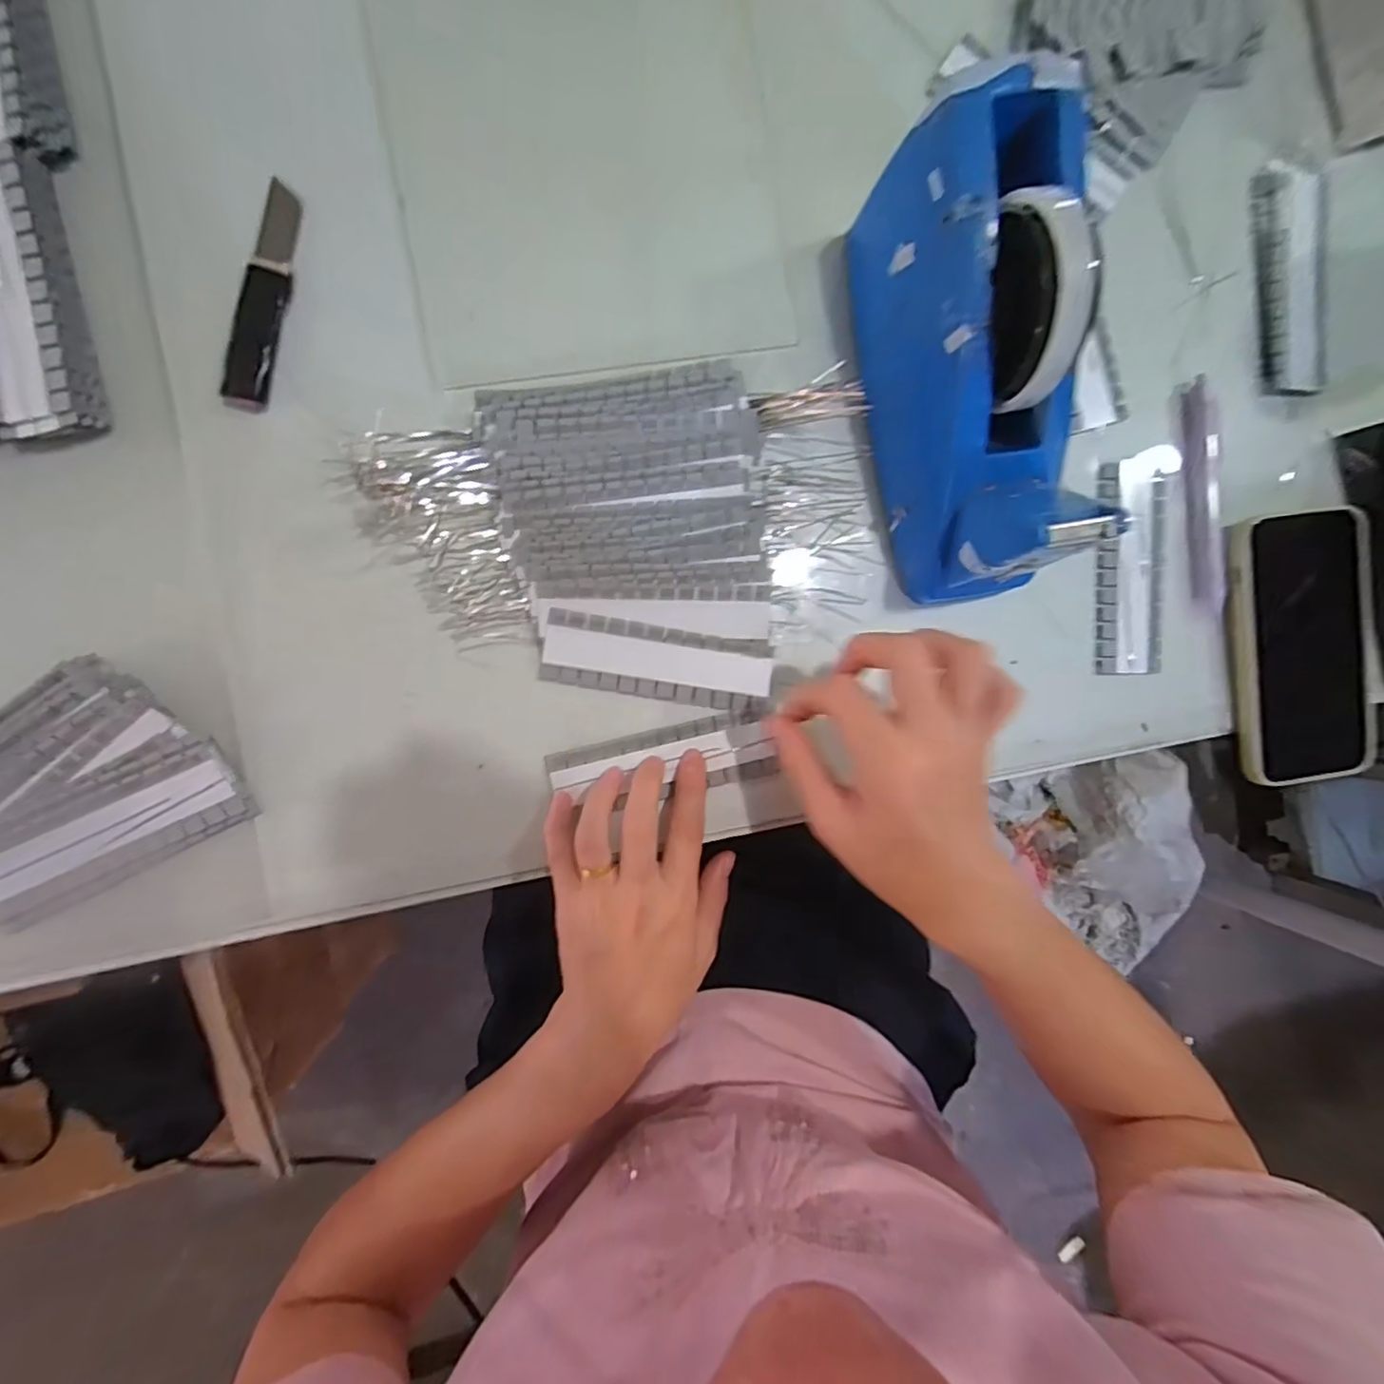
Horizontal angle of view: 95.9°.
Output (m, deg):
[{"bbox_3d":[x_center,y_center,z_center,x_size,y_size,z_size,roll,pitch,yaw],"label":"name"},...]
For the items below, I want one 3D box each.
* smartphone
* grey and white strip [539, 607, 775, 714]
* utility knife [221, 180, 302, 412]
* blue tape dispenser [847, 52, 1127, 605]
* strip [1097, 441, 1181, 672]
[{"bbox_3d":[0.367,-0.025,0.370,0.086,0.016,0.159,-9,93,-5],"label":"smartphone"},{"bbox_3d":[-0.017,-0.016,0.344,0.125,0.009,0.039,9,91,-6],"label":"grey and white strip"},{"bbox_3d":[-0.216,-0.199,0.314,0.022,0.004,0.112,13,91,-6],"label":"utility knife"},{"bbox_3d":[0.139,-0.153,0.299,0.068,0.119,0.202,-11,93,-5],"label":"blue tape dispenser"},{"bbox_3d":[0.261,-0.076,0.368,0.042,0.005,0.129,2,92,-5],"label":"strip"}]

